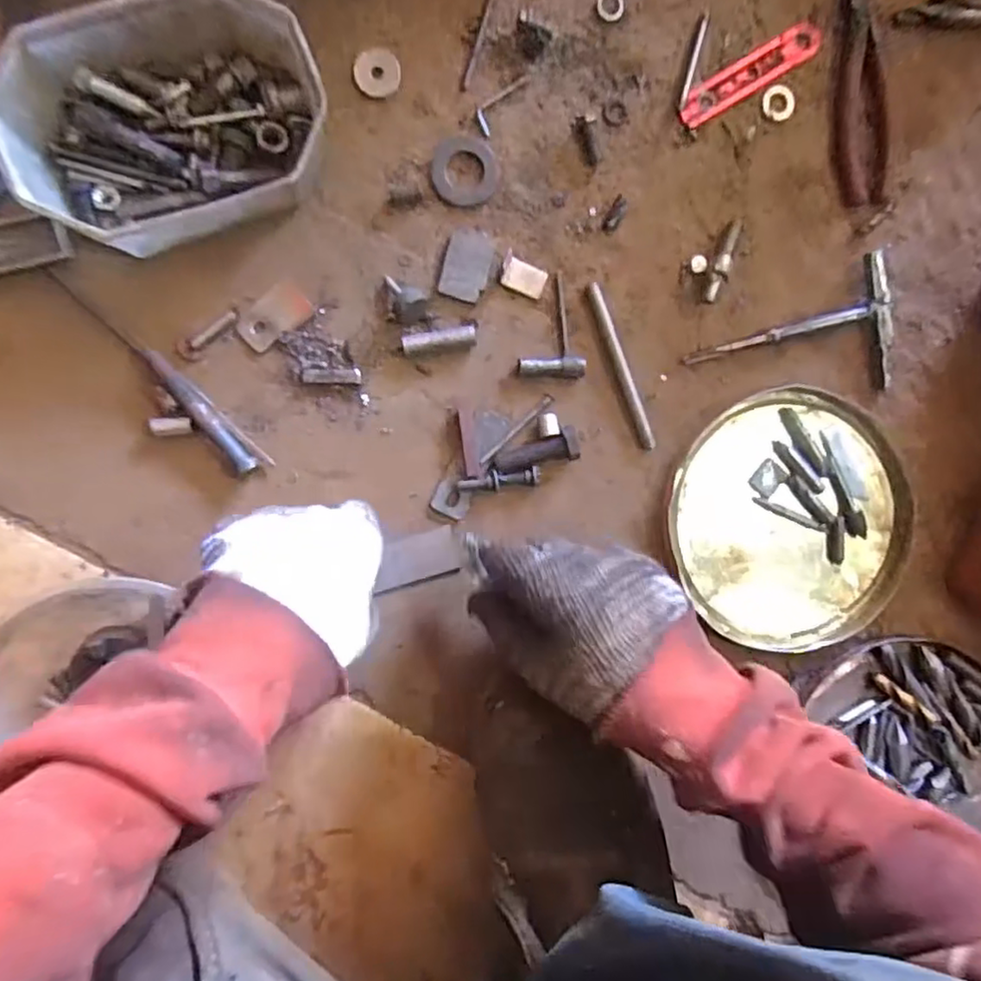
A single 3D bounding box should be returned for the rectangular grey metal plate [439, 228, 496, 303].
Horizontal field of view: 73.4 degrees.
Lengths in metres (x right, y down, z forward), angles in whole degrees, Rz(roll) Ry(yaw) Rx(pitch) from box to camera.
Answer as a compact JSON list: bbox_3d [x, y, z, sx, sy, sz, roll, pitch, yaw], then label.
[{"bbox_3d":[-0.016,-0.158,0.461,0.032,0.009,0.048,13,96,-7],"label":"rectangular grey metal plate"}]

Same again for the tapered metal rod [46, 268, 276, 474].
[{"bbox_3d":[-0.214,-0.075,0.426,0.017,0.013,0.172,-44,96,-2],"label":"tapered metal rod"}]

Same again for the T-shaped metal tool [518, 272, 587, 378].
[{"bbox_3d":[0.044,-0.116,0.465,0.047,0.013,0.072,0,93,-6],"label":"T-shaped metal tool"}]

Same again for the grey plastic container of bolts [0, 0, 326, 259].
[{"bbox_3d":[-0.194,-0.225,0.402,0.183,0.055,0.132,-19,95,-4],"label":"grey plastic container of bolts"}]

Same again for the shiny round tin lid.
[{"bbox_3d":[0.223,0.023,0.490,0.177,0.015,0.186,-17,95,-5],"label":"shiny round tin lid"}]

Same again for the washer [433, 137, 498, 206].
[{"bbox_3d":[-0.018,-0.222,0.457,0.044,0.005,0.044,0,93,-6],"label":"washer"}]

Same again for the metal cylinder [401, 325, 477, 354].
[{"bbox_3d":[-0.036,-0.104,0.458,0.051,0.013,0.013,-12,94,-5],"label":"metal cylinder"}]

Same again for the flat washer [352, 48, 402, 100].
[{"bbox_3d":[-0.076,-0.282,0.444,0.031,0.004,0.032,-3,95,-17],"label":"flat washer"}]

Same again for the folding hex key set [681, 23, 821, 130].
[{"bbox_3d":[0.182,-0.293,0.462,0.109,0.009,0.025,-31,96,-3],"label":"folding hex key set"}]

